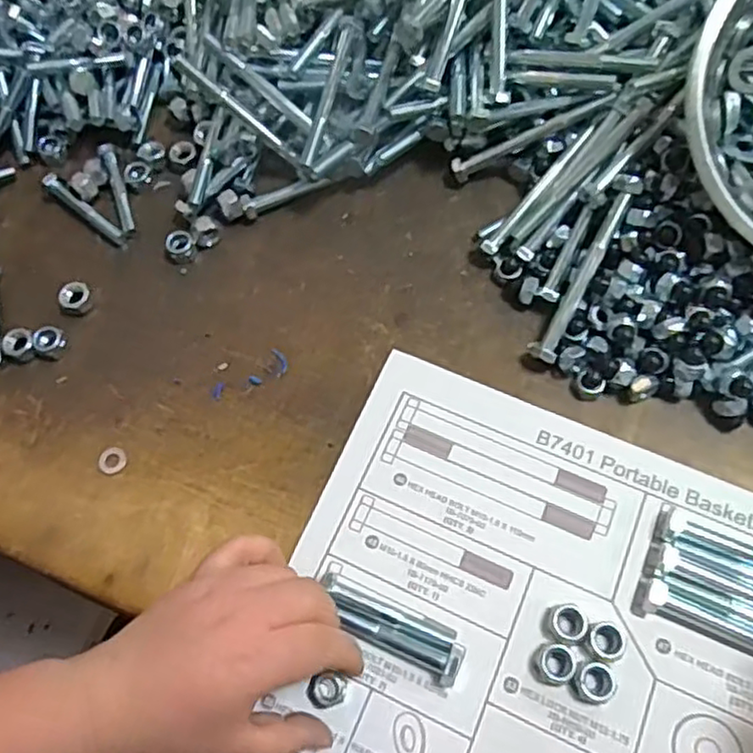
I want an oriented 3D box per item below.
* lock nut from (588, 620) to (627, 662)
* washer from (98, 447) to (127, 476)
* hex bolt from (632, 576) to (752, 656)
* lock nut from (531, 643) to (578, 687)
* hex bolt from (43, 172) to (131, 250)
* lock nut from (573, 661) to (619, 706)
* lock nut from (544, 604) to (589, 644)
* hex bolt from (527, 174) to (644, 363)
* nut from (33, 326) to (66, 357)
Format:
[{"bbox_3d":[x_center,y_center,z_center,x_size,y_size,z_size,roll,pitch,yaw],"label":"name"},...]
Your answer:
[{"bbox_3d":[0.112,0.128,0.323,0.019,0.010,0.018,-1,67,3],"label":"lock nut"},{"bbox_3d":[-0.152,0.048,0.382,0.016,0.004,0.016,-1,67,3],"label":"washer"},{"bbox_3d":[0.177,0.124,0.316,0.101,0.021,0.017,21,70,12],"label":"hex bolt"},{"bbox_3d":[0.086,0.139,0.321,0.019,0.008,0.019,-1,67,3],"label":"lock nut"},{"bbox_3d":[-0.195,-0.110,0.444,0.072,0.015,0.011,37,74,17],"label":"hex bolt"},{"bbox_3d":[0.105,0.145,0.316,0.020,0.010,0.019,-1,67,3],"label":"lock nut"},{"bbox_3d":[0.094,0.121,0.327,0.018,0.010,0.019,-1,67,3],"label":"lock nut"},{"bbox_3d":[0.119,-0.062,0.382,0.015,0.010,0.114,27,93,14],"label":"hex bolt"},{"bbox_3d":[-0.200,-0.022,0.407,0.018,0.013,0.013,-29,68,-9],"label":"nut"}]

